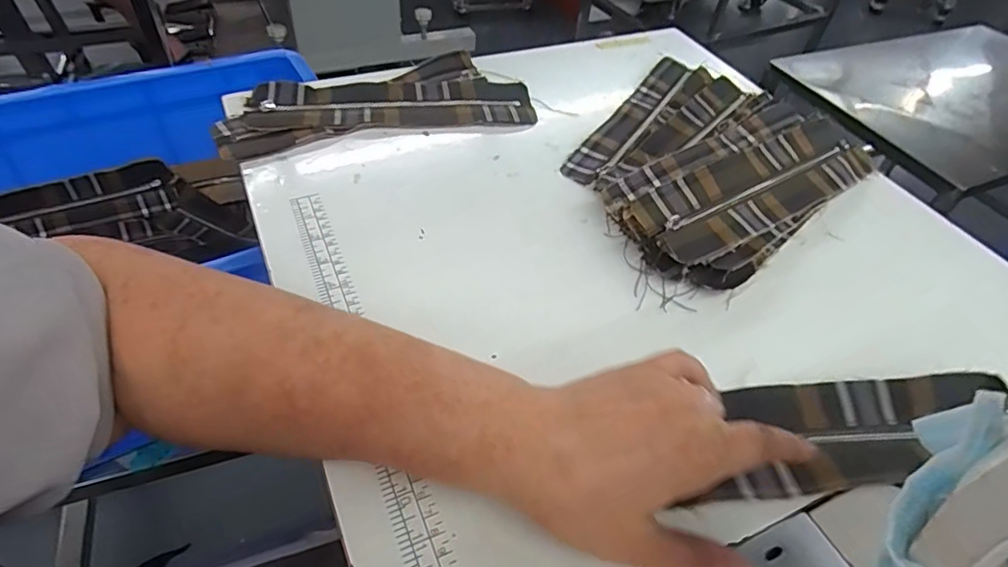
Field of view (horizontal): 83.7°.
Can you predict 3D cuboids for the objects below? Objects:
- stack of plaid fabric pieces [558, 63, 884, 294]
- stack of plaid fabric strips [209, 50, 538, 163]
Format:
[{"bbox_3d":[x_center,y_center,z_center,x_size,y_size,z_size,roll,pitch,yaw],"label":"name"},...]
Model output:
[{"bbox_3d":[0.170,-0.120,0.496,0.282,0.036,0.235,-31,57,-30],"label":"stack of plaid fabric pieces"},{"bbox_3d":[-0.117,-0.170,0.531,0.283,0.020,0.109,-11,49,-16],"label":"stack of plaid fabric strips"}]

